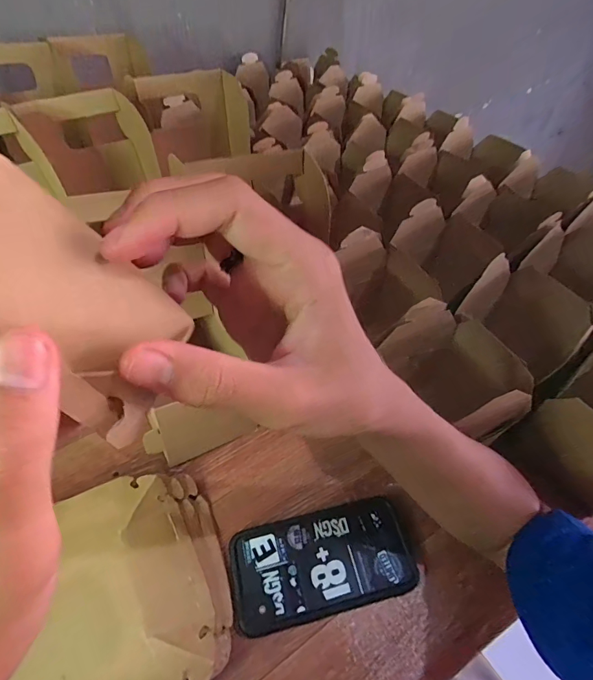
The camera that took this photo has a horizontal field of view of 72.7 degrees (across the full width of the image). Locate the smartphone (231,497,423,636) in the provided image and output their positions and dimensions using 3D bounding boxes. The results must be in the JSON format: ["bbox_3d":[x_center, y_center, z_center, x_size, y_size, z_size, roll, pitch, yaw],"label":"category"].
[{"bbox_3d":[0.020,0.181,0.331,0.145,0.007,0.075,-10,51,-10],"label":"smartphone"}]

